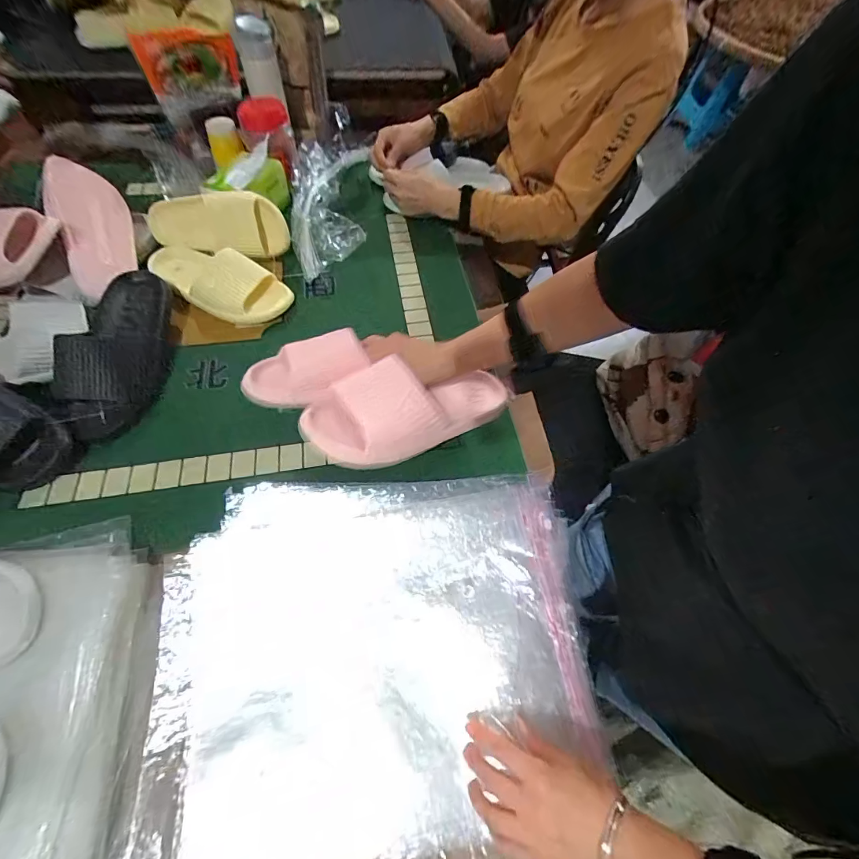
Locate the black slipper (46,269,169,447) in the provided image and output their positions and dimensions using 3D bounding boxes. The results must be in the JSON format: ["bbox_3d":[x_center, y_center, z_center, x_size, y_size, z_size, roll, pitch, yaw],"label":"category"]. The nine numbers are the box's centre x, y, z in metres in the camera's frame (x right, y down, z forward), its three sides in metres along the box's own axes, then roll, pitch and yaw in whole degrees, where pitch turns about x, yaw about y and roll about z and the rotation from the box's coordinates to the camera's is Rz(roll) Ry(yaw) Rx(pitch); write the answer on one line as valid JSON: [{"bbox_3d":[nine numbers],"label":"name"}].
[{"bbox_3d":[-0.439,-0.119,0.564,0.102,0.066,0.275,0,63,-4],"label":"black slipper"}]

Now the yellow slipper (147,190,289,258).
[{"bbox_3d":[-0.363,-0.364,0.689,0.237,0.095,0.046,8,30,2],"label":"yellow slipper"}]

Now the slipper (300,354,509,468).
[{"bbox_3d":[-0.010,-0.028,0.458,0.249,0.056,0.106,-12,63,-33],"label":"slipper"}]

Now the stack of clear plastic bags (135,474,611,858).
[{"bbox_3d":[-0.049,0.227,0.415,0.432,0.037,0.355,-3,63,-5],"label":"stack of clear plastic bags"}]

